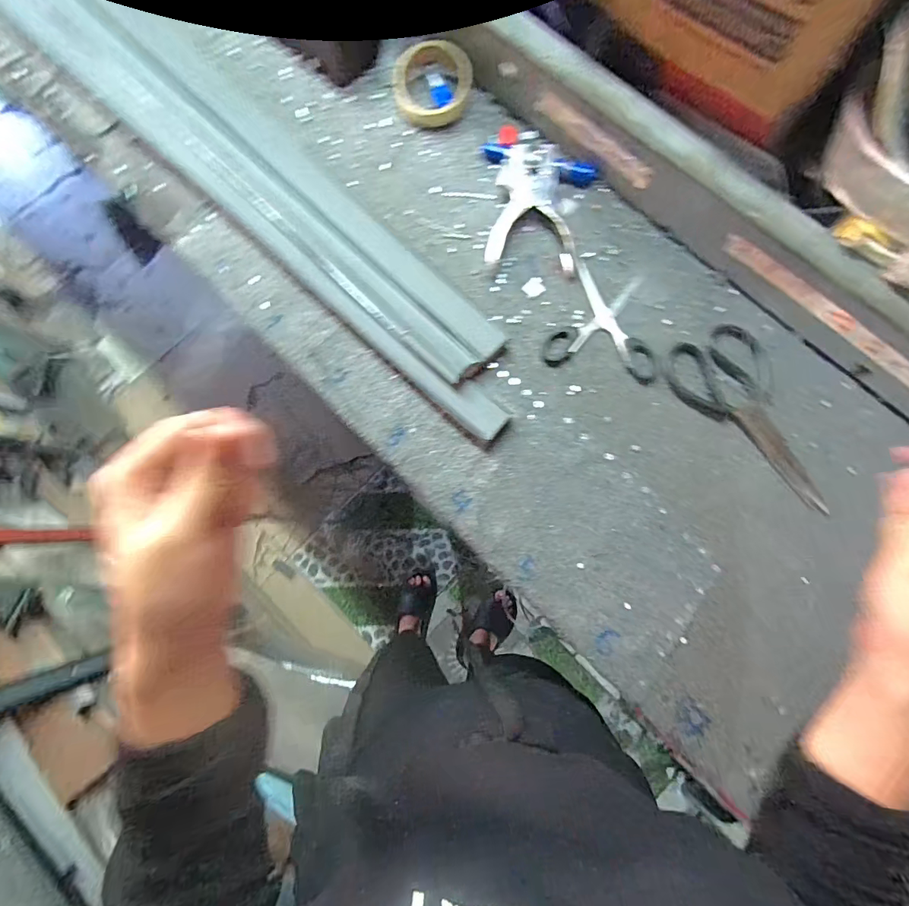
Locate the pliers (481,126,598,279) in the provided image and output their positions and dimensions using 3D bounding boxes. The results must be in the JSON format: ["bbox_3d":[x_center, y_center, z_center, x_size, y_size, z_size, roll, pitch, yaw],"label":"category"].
[{"bbox_3d":[0.097,-0.303,0.519,0.123,0.026,0.180,5,81,3],"label":"pliers"}]

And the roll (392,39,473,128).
[{"bbox_3d":[-0.028,-0.449,0.539,0.092,0.025,0.089,36,96,5],"label":"roll"}]

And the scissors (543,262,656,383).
[{"bbox_3d":[0.171,-0.150,0.501,0.121,0.004,0.126,13,81,5],"label":"scissors"}]

